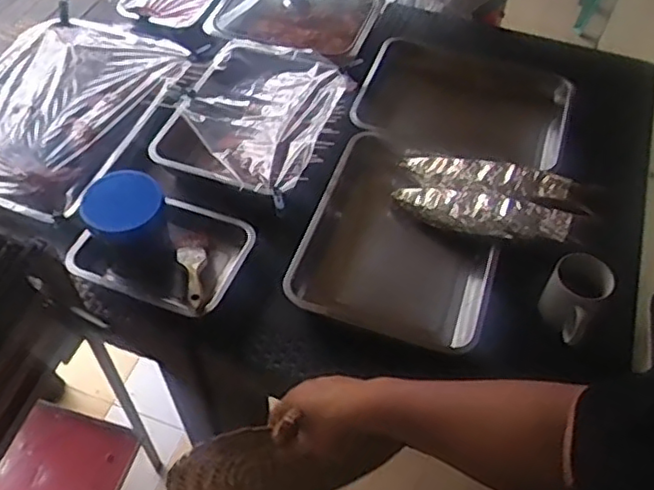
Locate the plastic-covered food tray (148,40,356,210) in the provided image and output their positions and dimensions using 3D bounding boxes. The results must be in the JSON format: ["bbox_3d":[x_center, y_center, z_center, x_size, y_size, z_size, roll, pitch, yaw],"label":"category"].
[{"bbox_3d":[-0.123,-0.247,1.164,0.283,0.043,0.366,20,55,11],"label":"plastic-covered food tray"}]

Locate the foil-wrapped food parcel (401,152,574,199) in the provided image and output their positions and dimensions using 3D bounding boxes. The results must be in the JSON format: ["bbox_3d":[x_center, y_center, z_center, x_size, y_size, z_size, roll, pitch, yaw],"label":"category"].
[{"bbox_3d":[0.262,-0.122,1.073,0.281,0.030,0.063,12,53,22],"label":"foil-wrapped food parcel"}]

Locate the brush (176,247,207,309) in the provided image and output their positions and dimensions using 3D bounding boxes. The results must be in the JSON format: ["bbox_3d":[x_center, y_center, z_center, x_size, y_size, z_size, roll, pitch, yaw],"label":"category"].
[{"bbox_3d":[-0.206,0.046,0.979,0.043,0.017,0.142,-8,42,-9],"label":"brush"}]

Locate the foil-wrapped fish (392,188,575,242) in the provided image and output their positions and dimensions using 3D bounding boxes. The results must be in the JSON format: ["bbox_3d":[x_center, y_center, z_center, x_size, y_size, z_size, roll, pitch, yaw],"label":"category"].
[{"bbox_3d":[0.246,-0.051,1.041,0.286,0.039,0.074,12,53,21],"label":"foil-wrapped fish"}]

